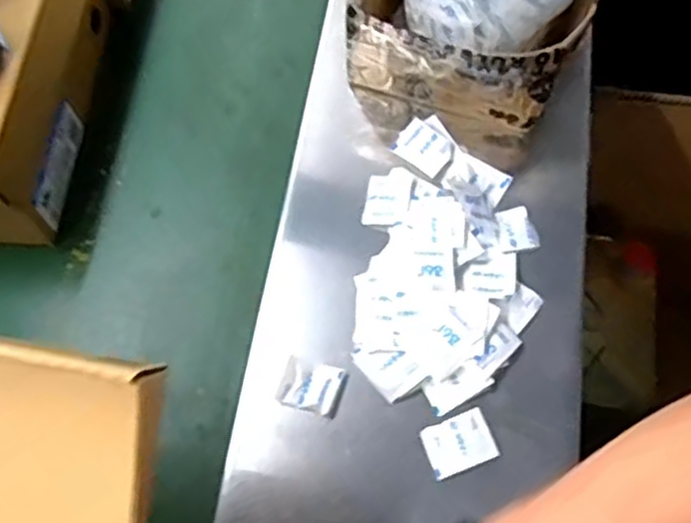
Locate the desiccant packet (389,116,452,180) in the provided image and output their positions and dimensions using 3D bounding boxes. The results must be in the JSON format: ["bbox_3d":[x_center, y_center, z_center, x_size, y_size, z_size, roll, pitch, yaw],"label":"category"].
[{"bbox_3d":[0.064,-0.094,0.596,0.048,0.010,0.035,42,74,18],"label":"desiccant packet"}]

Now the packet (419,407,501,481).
[{"bbox_3d":[0.078,0.124,0.498,0.046,0.004,0.035,-20,67,-6],"label":"packet"}]

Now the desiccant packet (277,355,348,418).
[{"bbox_3d":[-0.024,0.088,0.520,0.043,0.007,0.035,16,68,9],"label":"desiccant packet"}]

